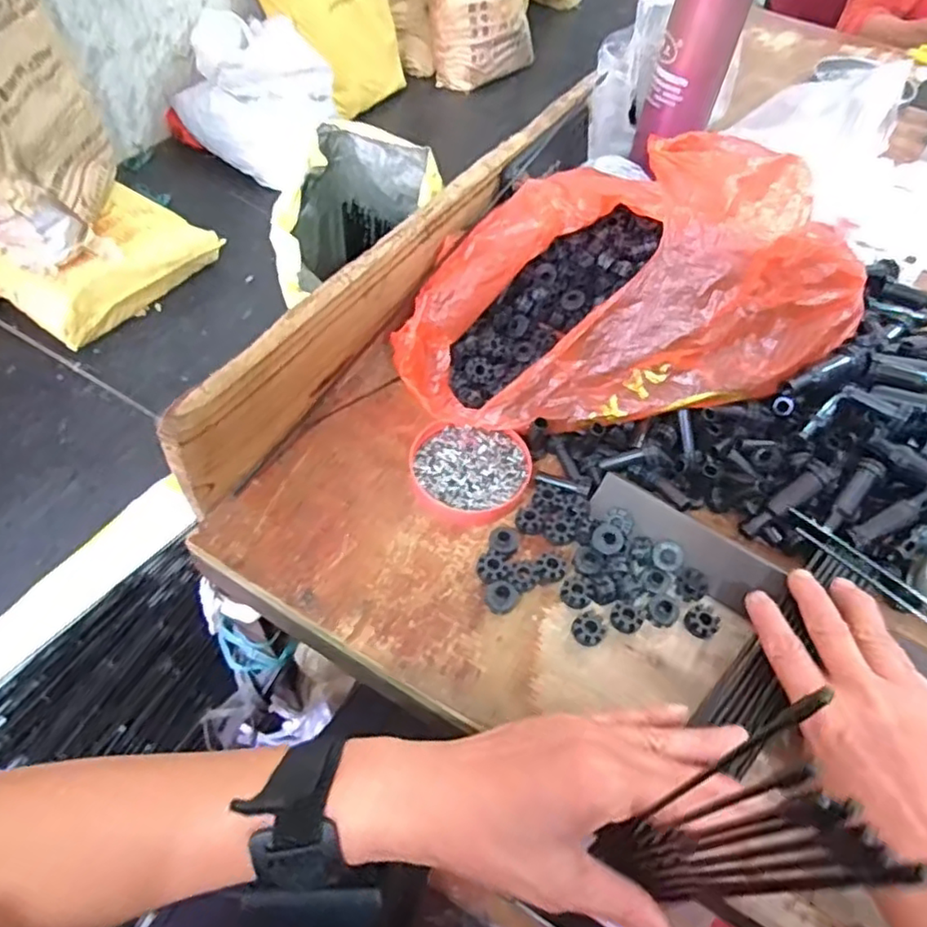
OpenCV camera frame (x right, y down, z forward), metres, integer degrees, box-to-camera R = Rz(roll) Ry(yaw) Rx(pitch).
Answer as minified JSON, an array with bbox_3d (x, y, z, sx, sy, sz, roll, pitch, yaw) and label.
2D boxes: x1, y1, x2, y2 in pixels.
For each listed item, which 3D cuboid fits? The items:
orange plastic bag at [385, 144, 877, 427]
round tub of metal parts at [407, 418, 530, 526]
[{"bbox_3d":[0.109,-0.113,0.444,0.275,0.142,0.234,30,56,17],"label":"orange plastic bag"},{"bbox_3d":[0.004,0.005,0.443,0.079,0.016,0.071,11,53,3],"label":"round tub of metal parts"}]

